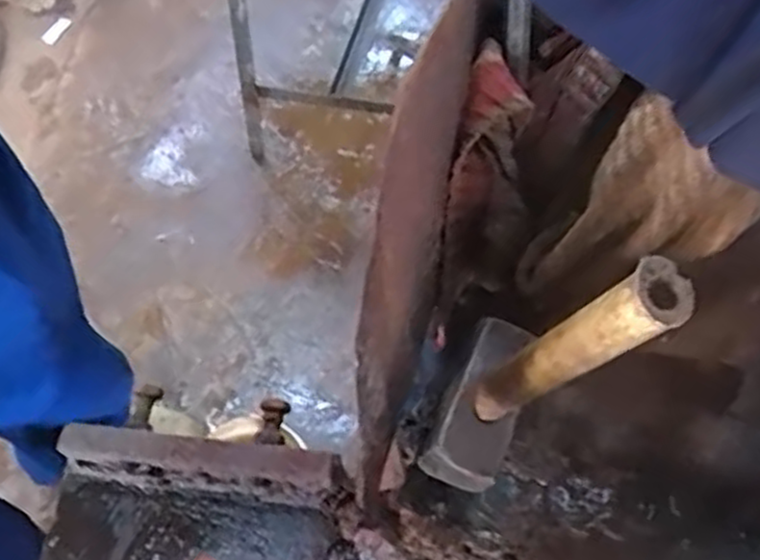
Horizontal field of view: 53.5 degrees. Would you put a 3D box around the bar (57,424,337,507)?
[{"bbox_3d":[-0.107,0.109,0.443,0.157,0.034,0.026,7,62,3],"label":"bar"}]

